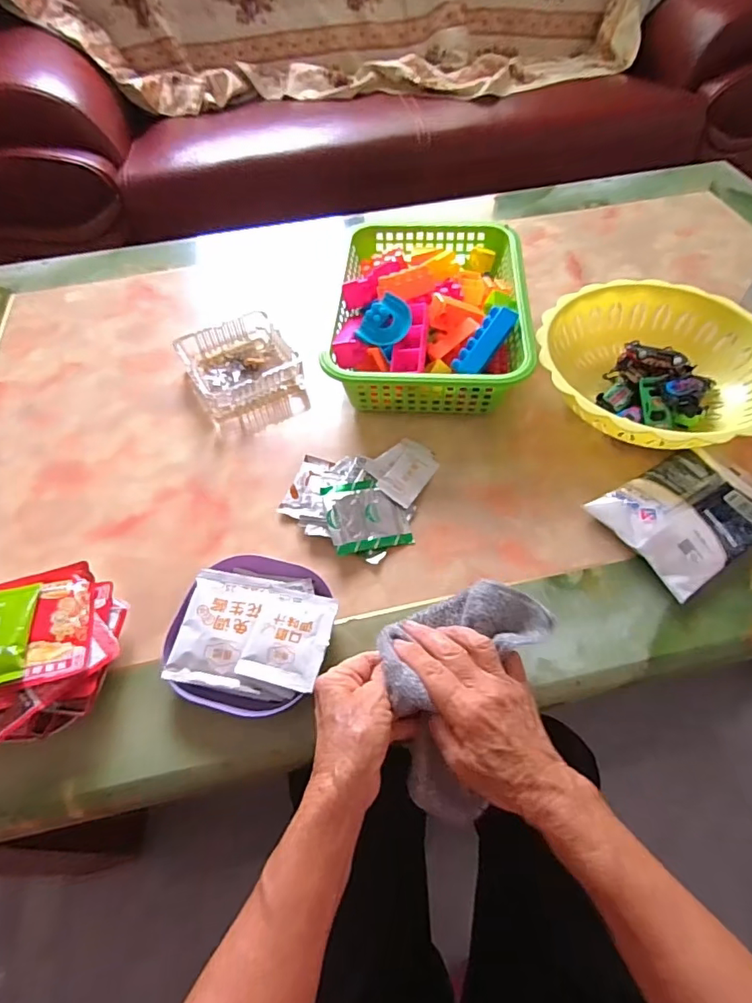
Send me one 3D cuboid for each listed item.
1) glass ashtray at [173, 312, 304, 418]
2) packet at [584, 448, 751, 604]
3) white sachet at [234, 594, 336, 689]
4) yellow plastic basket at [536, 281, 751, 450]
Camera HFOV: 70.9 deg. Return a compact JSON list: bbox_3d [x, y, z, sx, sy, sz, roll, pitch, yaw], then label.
[{"bbox_3d":[-0.162,-0.163,0.635,0.121,0.036,0.136,-27,58,-15],"label":"glass ashtray"},{"bbox_3d":[0.301,0.006,0.499,0.160,0.033,0.112,-28,58,-16],"label":"packet"},{"bbox_3d":[-0.071,0.109,0.428,0.065,0.004,0.074,8,56,9],"label":"white sachet"},{"bbox_3d":[0.302,-0.139,0.575,0.224,0.074,0.236,-1,55,2],"label":"yellow plastic basket"}]

